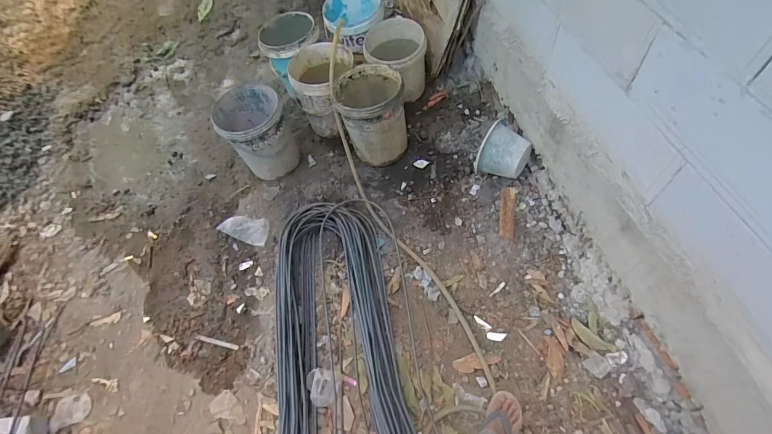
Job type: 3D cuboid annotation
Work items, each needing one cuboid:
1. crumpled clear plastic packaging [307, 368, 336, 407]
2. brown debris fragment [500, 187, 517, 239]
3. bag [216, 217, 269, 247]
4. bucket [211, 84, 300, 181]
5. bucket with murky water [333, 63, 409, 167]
[{"bbox_3d":[-0.230,0.605,1.307,0.093,0.061,0.123,-15,61,-8],"label":"crumpled clear plastic packaging"},{"bbox_3d":[0.506,-0.021,1.528,0.055,0.020,0.220,7,75,4],"label":"brown debris fragment"},{"bbox_3d":[-0.673,0.056,1.738,0.253,0.039,0.125,11,60,7],"label":"bag"},{"bbox_3d":[-0.607,-0.393,1.735,0.299,0.348,0.309,-4,60,7],"label":"bucket"},{"bbox_3d":[-0.064,-0.461,1.668,0.294,0.381,0.299,-4,60,7],"label":"bucket with murky water"}]

